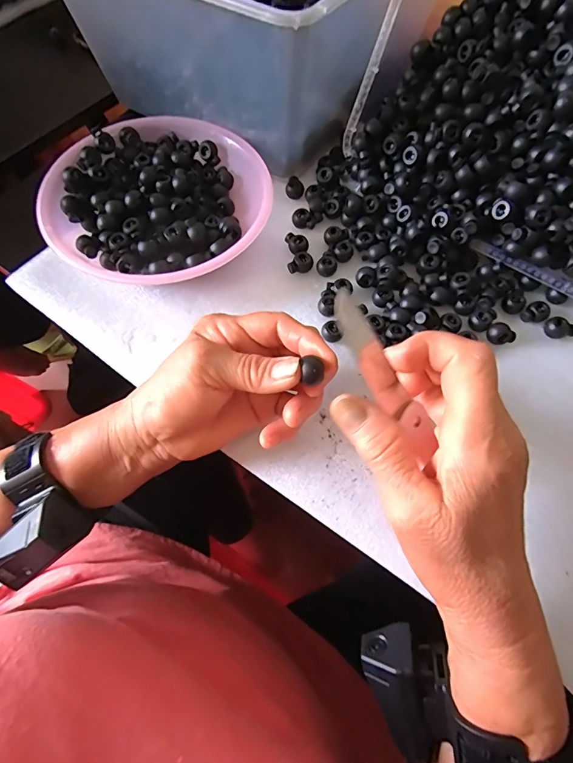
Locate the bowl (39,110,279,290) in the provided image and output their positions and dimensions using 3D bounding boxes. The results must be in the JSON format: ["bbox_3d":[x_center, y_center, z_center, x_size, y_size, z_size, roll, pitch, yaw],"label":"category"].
[{"bbox_3d":[-0.112,-0.156,0.360,0.182,0.040,0.185,1,66,-2],"label":"bowl"}]

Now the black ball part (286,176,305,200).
[{"bbox_3d":[0.008,-0.189,0.393,0.017,0.012,0.017,-1,66,-2],"label":"black ball part"}]

